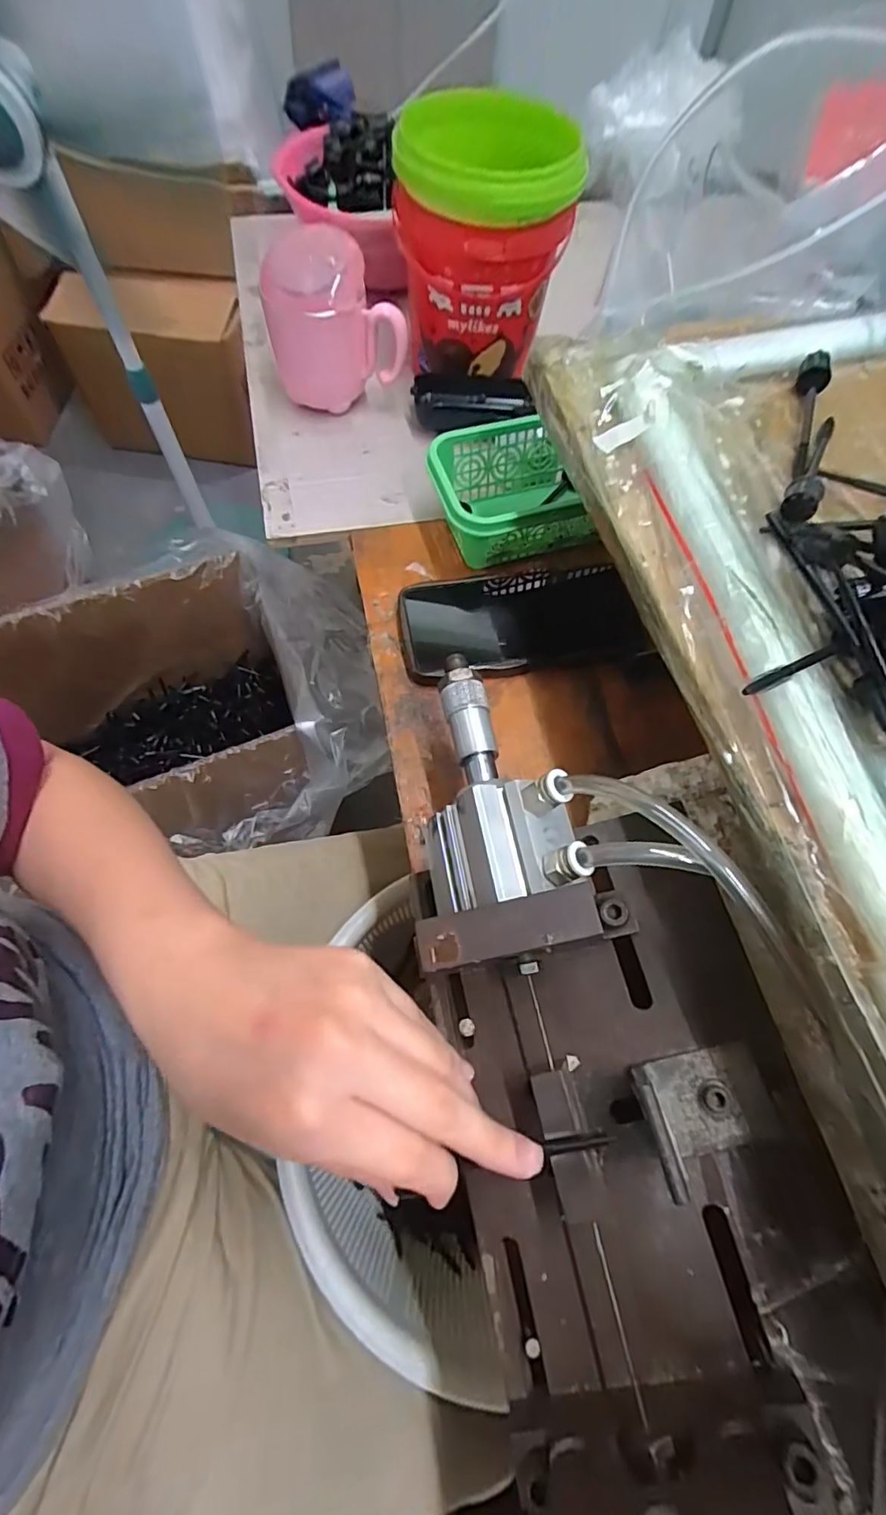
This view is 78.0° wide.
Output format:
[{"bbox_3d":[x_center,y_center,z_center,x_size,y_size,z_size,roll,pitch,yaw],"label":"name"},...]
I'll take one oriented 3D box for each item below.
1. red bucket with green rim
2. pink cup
[{"bbox_3d":[0.028,-0.392,0.435,0.122,0.154,0.122,-2,66,-2],"label":"red bucket with green rim"},{"bbox_3d":[-0.090,-0.347,0.444,0.098,0.104,0.078,-23,68,-11],"label":"pink cup"}]

